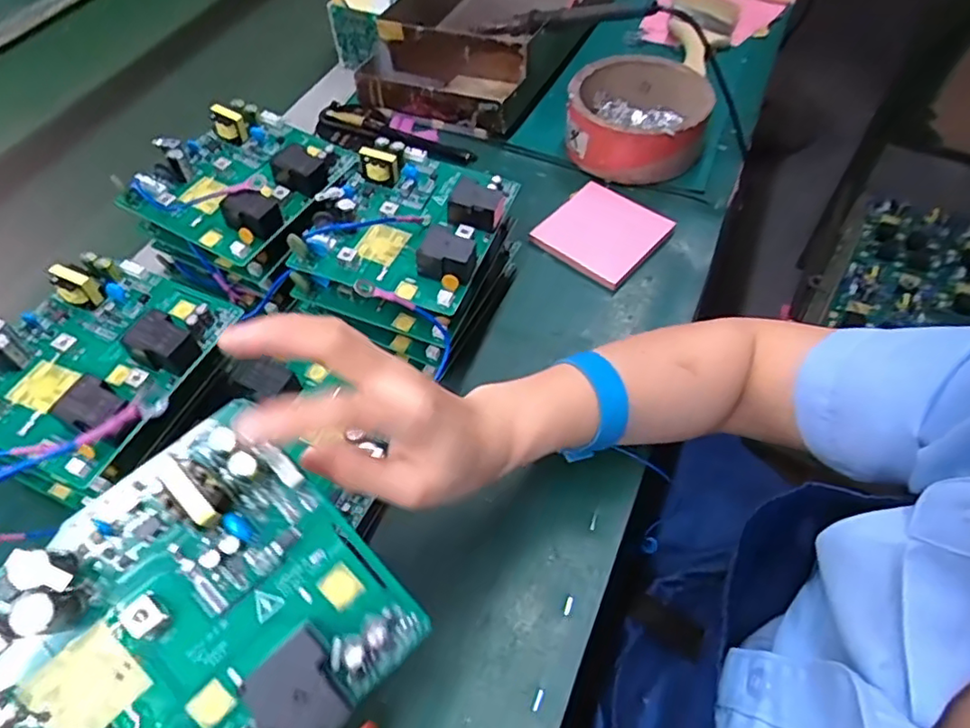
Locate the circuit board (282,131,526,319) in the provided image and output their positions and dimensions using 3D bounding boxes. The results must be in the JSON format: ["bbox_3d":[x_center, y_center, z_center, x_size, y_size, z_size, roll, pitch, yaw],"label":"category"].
[{"bbox_3d":[-0.049,-0.095,0.399,0.106,0.031,0.143,17,57,15],"label":"circuit board"}]

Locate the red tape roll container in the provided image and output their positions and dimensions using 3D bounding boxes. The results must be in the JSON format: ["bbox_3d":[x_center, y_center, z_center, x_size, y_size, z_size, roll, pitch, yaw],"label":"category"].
[{"bbox_3d":[0.136,-0.220,0.549,0.118,0.057,0.114,9,55,9],"label":"red tape roll container"}]

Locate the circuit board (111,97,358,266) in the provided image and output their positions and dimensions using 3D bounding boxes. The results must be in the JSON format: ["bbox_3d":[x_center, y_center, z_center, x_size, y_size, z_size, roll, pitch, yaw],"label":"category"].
[{"bbox_3d":[-0.172,-0.140,0.433,0.106,0.026,0.133,27,60,20],"label":"circuit board"}]

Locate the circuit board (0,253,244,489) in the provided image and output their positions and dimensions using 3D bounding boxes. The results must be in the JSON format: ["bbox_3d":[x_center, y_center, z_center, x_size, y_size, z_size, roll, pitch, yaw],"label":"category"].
[{"bbox_3d":[-0.221,-0.006,0.349,0.117,0.033,0.129,16,57,14],"label":"circuit board"}]

